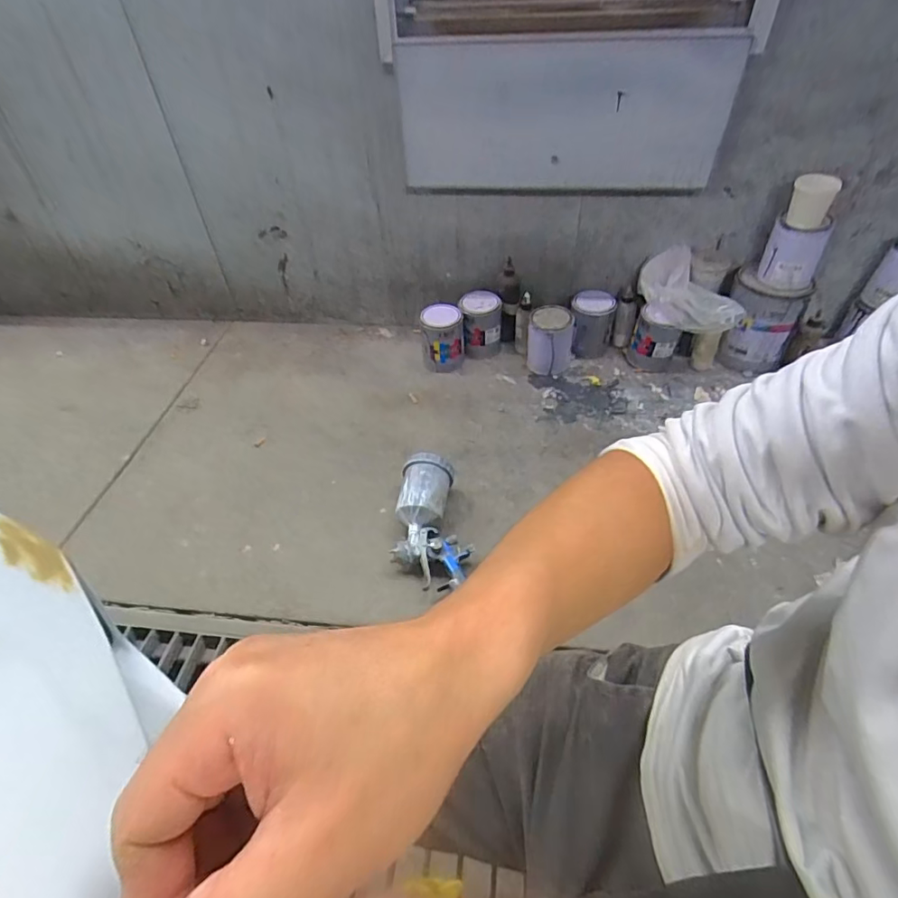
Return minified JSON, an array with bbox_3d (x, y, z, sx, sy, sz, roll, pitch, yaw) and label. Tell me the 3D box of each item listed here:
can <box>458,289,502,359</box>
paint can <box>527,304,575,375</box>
[{"bbox_3d":[0.084,-0.323,1.371,0.104,0.148,0.105,-2,46,2],"label":"can"},{"bbox_3d":[0.256,-0.279,1.314,0.111,0.143,0.132,5,47,8],"label":"paint can"}]

